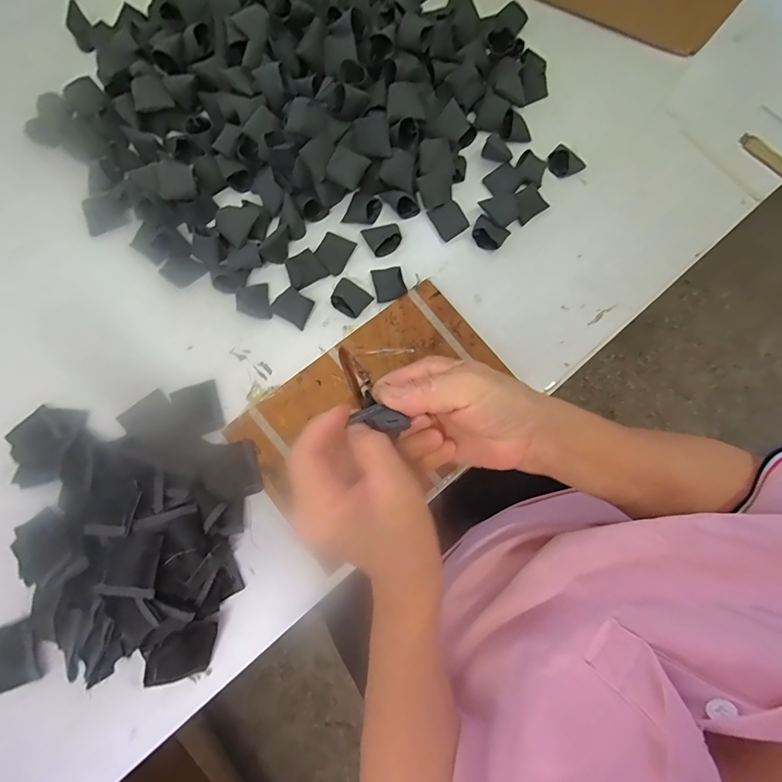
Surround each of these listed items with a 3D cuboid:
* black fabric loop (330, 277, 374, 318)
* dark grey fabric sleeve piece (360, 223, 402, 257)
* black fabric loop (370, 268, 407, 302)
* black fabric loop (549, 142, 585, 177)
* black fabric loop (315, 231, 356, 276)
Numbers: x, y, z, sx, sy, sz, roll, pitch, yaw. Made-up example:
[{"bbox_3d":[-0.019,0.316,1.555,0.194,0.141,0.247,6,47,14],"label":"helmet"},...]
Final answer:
[{"bbox_3d":[-0.045,-0.105,0.443,0.042,0.020,0.037,32,79,5],"label":"black fabric loop"},{"bbox_3d":[-0.008,-0.174,0.460,0.042,0.016,0.038,-14,78,-5],"label":"dark grey fabric sleeve piece"},{"bbox_3d":[-0.002,-0.120,0.449,0.033,0.015,0.039,-11,78,-4],"label":"black fabric loop"},{"bbox_3d":[0.213,-0.280,0.493,0.040,0.021,0.039,42,80,7],"label":"black fabric loop"},{"bbox_3d":[-0.062,-0.155,0.453,0.031,0.019,0.041,34,79,6],"label":"black fabric loop"}]

